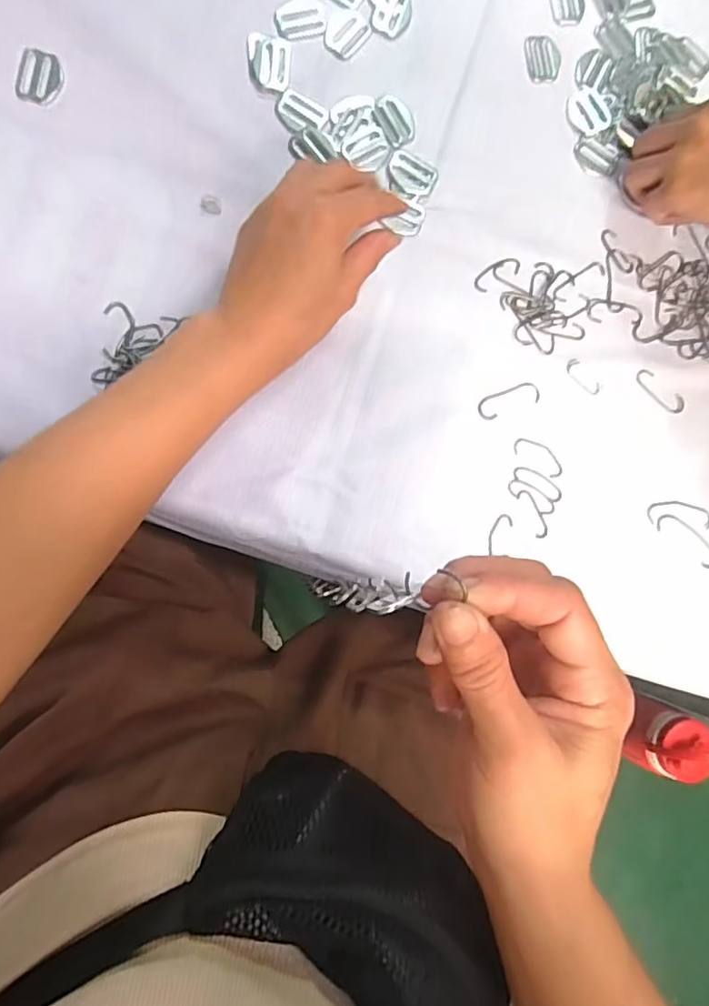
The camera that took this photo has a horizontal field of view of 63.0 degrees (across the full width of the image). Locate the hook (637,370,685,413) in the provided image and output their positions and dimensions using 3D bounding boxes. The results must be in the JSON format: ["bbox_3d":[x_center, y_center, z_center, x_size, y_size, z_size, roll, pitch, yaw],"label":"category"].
[{"bbox_3d":[0.214,-0.078,0.402,0.041,0.004,0.014,36,82,-6],"label":"hook"}]

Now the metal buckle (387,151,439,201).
[{"bbox_3d":[0.038,-0.217,0.382,0.032,0.004,0.028,18,84,-8],"label":"metal buckle"}]

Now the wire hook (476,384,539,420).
[{"bbox_3d":[0.104,-0.069,0.386,0.045,0.004,0.016,-21,91,-10],"label":"wire hook"}]

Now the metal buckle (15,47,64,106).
[{"bbox_3d":[-0.190,-0.257,0.348,0.024,0.004,0.032,11,85,-8],"label":"metal buckle"}]

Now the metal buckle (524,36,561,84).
[{"bbox_3d":[0.132,-0.311,0.404,0.026,0.004,0.032,-11,89,-9],"label":"metal buckle"}]

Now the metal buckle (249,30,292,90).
[{"bbox_3d":[-0.055,-0.285,0.372,0.026,0.004,0.035,4,86,-9],"label":"metal buckle"}]

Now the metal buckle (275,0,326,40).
[{"bbox_3d":[-0.035,-0.317,0.378,0.033,0.004,0.026,-15,89,-10],"label":"metal buckle"}]

